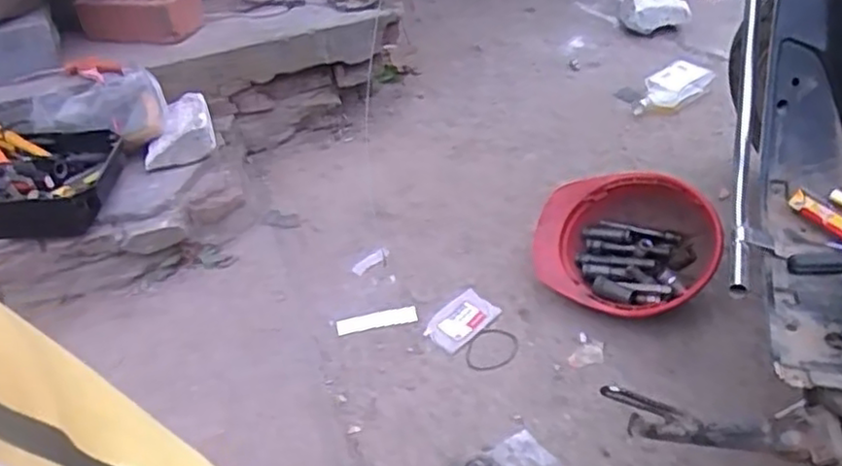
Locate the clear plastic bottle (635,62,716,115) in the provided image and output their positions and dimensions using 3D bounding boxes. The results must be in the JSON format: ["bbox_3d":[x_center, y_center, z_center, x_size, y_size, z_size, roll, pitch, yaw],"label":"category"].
[{"bbox_3d":[0.581,-0.331,1.570,0.226,0.064,0.094,-33,49,-27],"label":"clear plastic bottle"}]

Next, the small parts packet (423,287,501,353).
[{"bbox_3d":[0.066,0.143,1.105,0.119,0.011,0.081,-34,49,-28],"label":"small parts packet"}]

